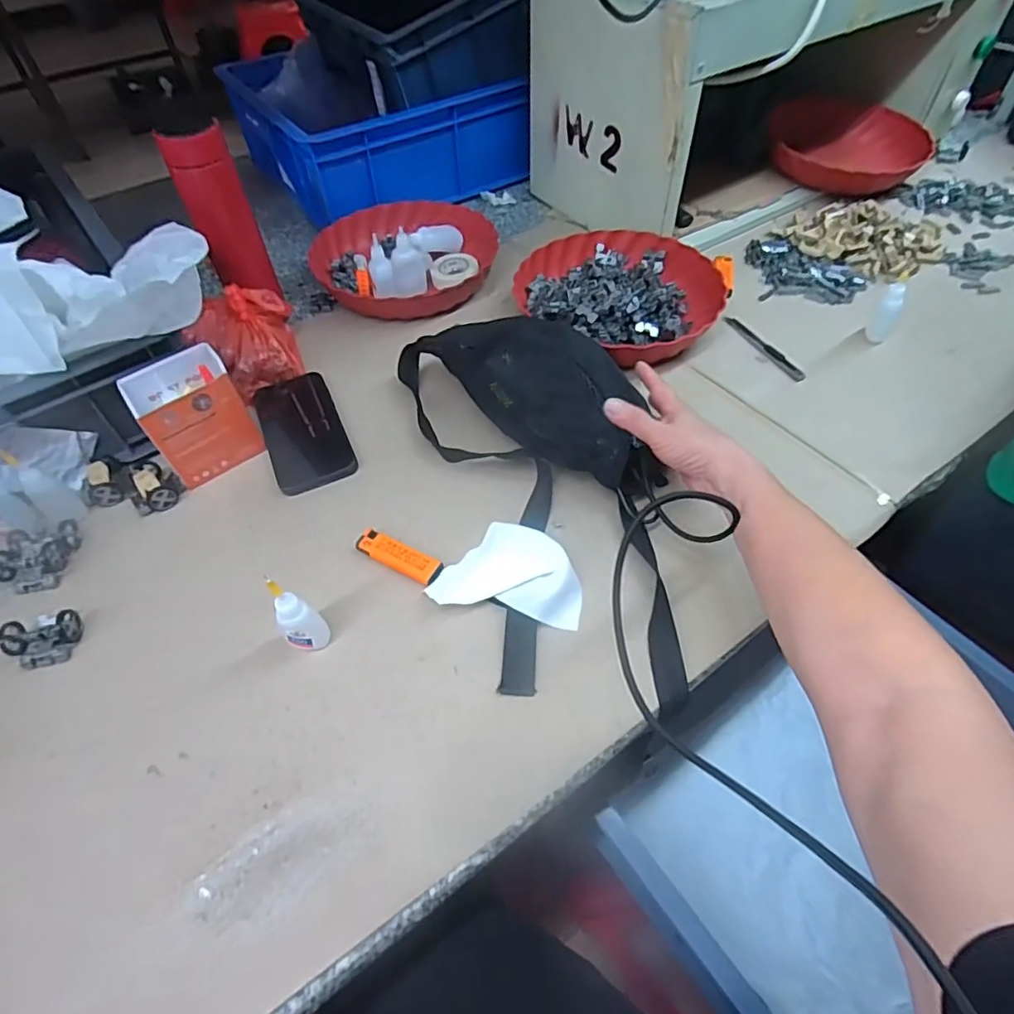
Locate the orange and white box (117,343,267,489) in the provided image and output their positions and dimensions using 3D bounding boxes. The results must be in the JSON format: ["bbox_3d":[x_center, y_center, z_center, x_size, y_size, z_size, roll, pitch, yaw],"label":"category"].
[{"bbox_3d":[-0.302,-0.090,0.562,0.090,0.092,0.080,-29,58,-17],"label":"orange and white box"}]

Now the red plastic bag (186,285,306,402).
[{"bbox_3d":[-0.291,-0.185,0.647,0.098,0.067,0.123,-12,55,-6],"label":"red plastic bag"}]

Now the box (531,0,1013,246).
[{"bbox_3d":[0.397,-0.637,0.825,0.656,0.266,0.321,-28,56,-18],"label":"box"}]

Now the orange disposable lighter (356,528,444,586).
[{"bbox_3d":[-0.096,0.043,0.506,0.083,0.006,0.025,24,59,19],"label":"orange disposable lighter"}]

